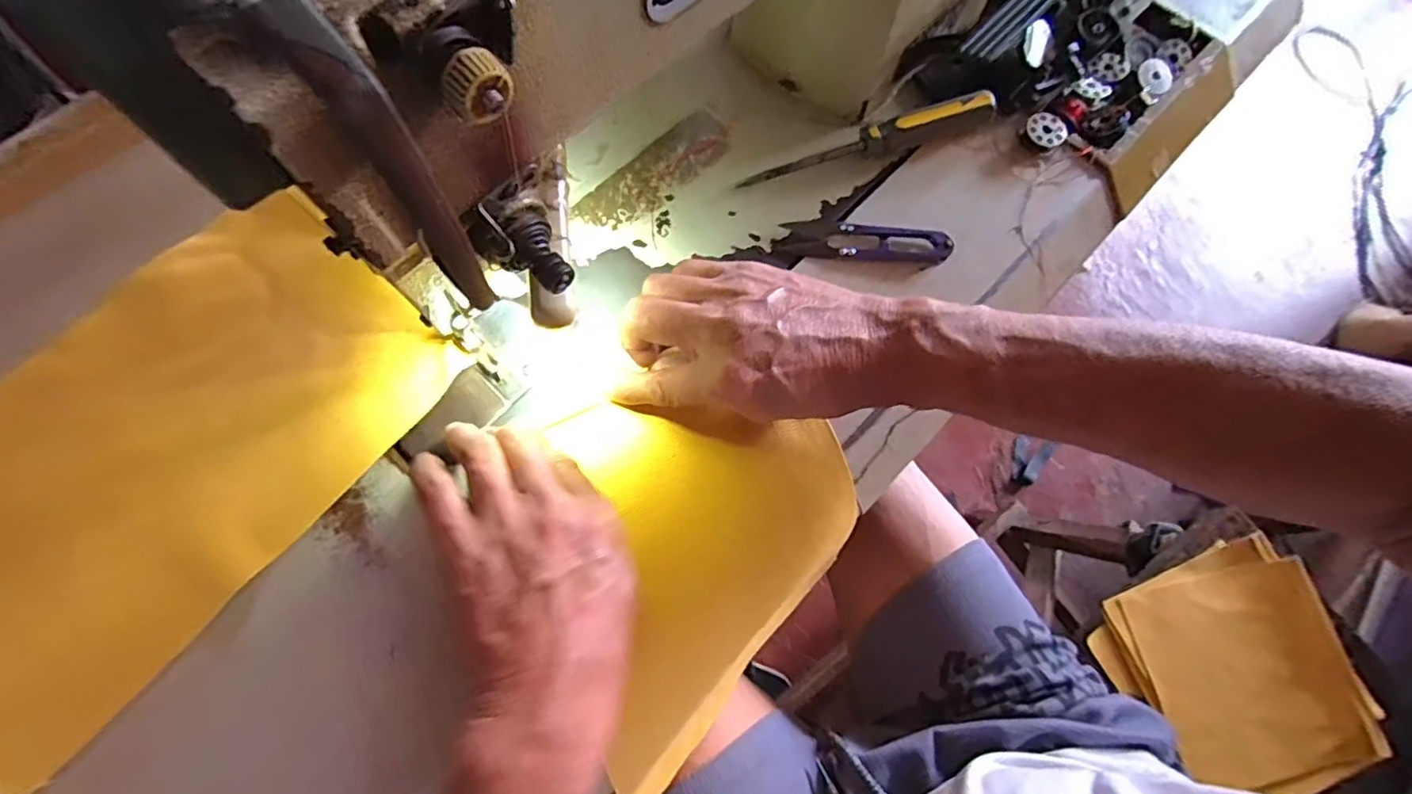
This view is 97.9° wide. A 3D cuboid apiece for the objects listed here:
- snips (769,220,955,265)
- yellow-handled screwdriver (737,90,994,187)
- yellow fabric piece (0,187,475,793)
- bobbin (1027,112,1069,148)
[{"bbox_3d":[0.095,-0.094,0.369,0.100,0.008,0.026,6,74,0],"label":"snips"},{"bbox_3d":[0.102,-0.157,0.379,0.161,0.018,0.016,-17,76,-7],"label":"yellow-handled screwdriver"},{"bbox_3d":[-0.279,0.023,0.316,0.176,0.014,0.267,39,72,9],"label":"yellow fabric piece"},{"bbox_3d":[0.217,-0.172,0.394,0.023,0.008,0.025,2,74,-1],"label":"bobbin"}]

